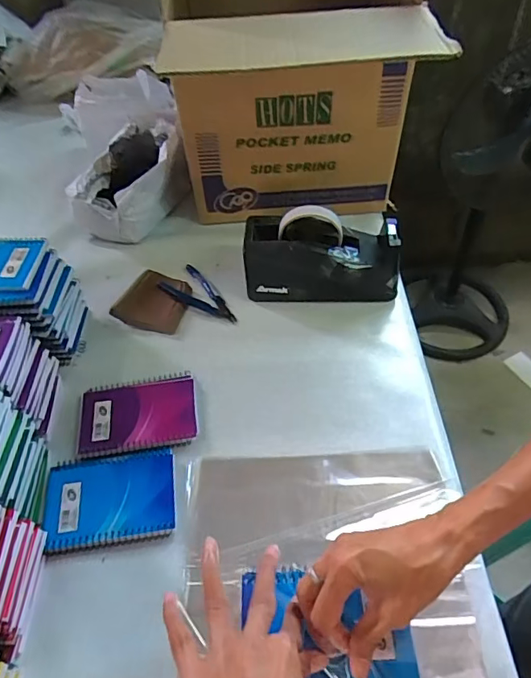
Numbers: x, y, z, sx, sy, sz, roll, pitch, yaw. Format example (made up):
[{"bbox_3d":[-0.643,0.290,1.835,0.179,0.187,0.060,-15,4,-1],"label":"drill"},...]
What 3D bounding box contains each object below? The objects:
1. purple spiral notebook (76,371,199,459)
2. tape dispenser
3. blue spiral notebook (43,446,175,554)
[{"bbox_3d":[-0.147,0.085,0.567,0.133,0.009,0.096,-9,51,-4],"label":"purple spiral notebook"},{"bbox_3d":[0.073,-0.112,0.651,0.198,0.117,0.075,0,51,3],"label":"tape dispenser"},{"bbox_3d":[-0.159,0.162,0.503,0.129,0.007,0.095,-8,51,-3],"label":"blue spiral notebook"}]

